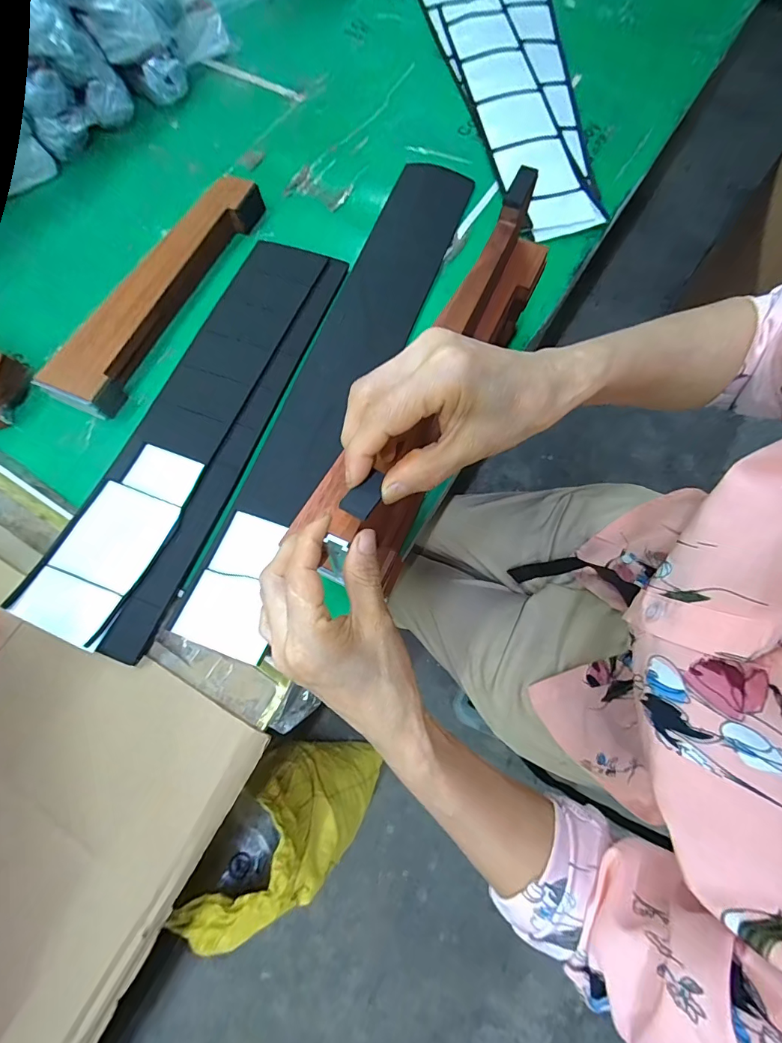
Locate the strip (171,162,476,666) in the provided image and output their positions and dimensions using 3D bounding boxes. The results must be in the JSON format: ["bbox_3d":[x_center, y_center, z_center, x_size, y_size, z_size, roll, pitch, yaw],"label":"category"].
[{"bbox_3d":[-0.050,-0.173,0.467,0.092,0.016,0.625,19,73,8],"label":"strip"}]

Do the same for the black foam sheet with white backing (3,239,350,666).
[{"bbox_3d":[-0.199,-0.113,0.458,0.137,0.014,0.487,18,73,8],"label":"black foam sheet with white backing"}]

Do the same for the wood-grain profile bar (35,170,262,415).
[{"bbox_3d":[-0.261,-0.278,0.500,0.080,0.036,0.350,28,74,11],"label":"wood-grain profile bar"}]

